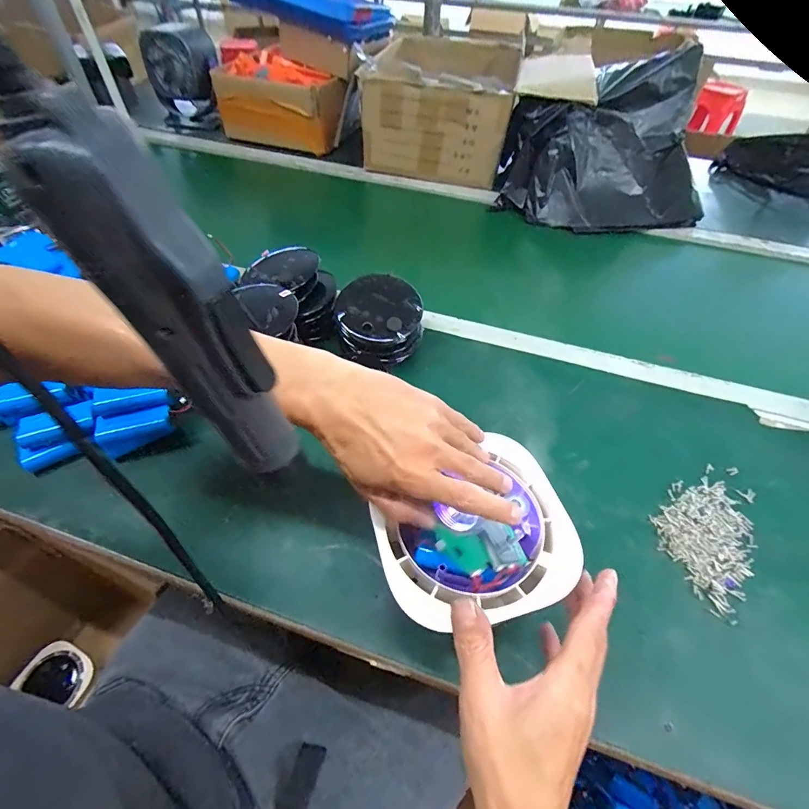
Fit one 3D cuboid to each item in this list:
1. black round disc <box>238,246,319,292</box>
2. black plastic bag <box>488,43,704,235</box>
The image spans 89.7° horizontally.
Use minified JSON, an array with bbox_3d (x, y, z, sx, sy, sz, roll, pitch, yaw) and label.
[{"bbox_3d":[-0.164,-0.183,0.544,0.095,0.018,0.097,1,50,-2],"label":"black round disc"},{"bbox_3d":[0.388,-0.499,0.799,0.374,0.217,0.246,2,50,-1],"label":"black plastic bag"}]

